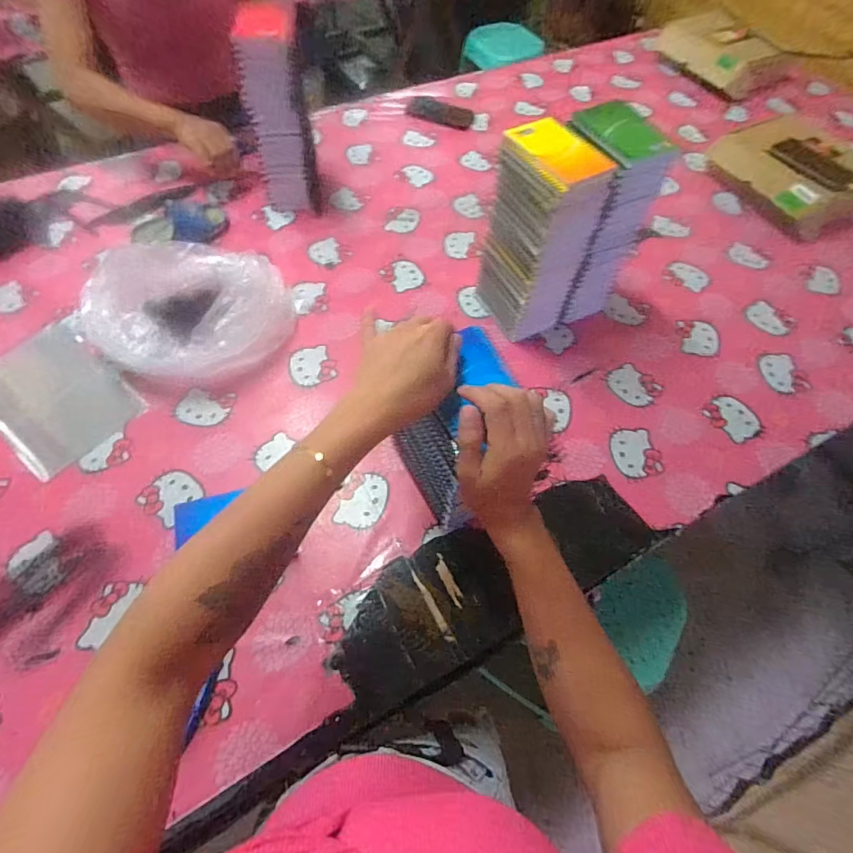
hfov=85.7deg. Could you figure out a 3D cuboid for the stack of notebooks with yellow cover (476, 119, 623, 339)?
[{"bbox_3d":[0.165,-0.282,0.714,0.104,0.297,0.137,-27,65,-16],"label":"stack of notebooks with yellow cover"}]

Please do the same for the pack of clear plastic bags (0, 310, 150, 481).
[{"bbox_3d":[-0.578,-0.059,0.719,0.279,0.025,0.181,37,66,17],"label":"pack of clear plastic bags"}]

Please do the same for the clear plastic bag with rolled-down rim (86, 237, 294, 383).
[{"bbox_3d":[-0.368,-0.178,0.724,0.262,0.115,0.221,15,61,7],"label":"clear plastic bag with rolled-down rim"}]

